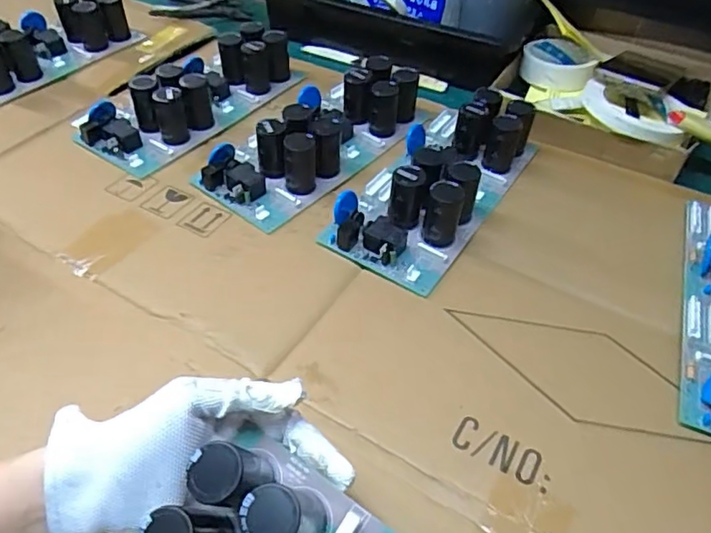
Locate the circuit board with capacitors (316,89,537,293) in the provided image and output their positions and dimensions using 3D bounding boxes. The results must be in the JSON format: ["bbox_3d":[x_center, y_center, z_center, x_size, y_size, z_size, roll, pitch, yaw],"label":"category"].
[{"bbox_3d":[0.076,-0.090,0.539,0.115,0.057,0.242,26,51,21],"label":"circuit board with capacitors"}]

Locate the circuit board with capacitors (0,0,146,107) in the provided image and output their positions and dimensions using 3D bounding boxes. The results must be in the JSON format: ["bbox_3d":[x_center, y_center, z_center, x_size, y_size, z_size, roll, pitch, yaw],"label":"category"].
[{"bbox_3d":[-0.399,-0.269,0.691,0.111,0.062,0.249,30,53,24],"label":"circuit board with capacitors"}]

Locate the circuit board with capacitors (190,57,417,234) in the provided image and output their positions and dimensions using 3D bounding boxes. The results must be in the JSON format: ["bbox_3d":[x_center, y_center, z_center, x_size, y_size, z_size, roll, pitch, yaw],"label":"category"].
[{"bbox_3d":[-0.042,-0.141,0.582,0.112,0.054,0.247,29,53,23],"label":"circuit board with capacitors"}]

